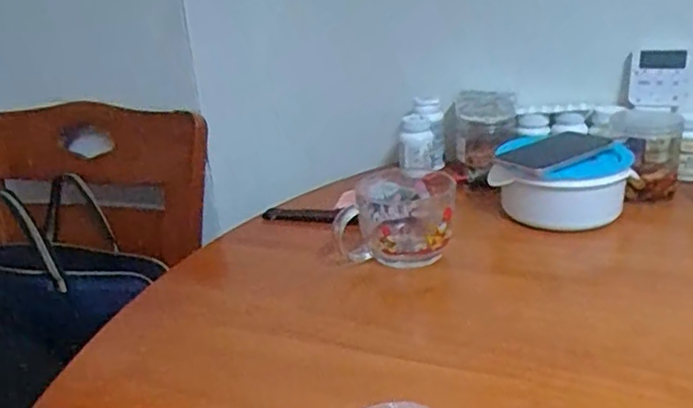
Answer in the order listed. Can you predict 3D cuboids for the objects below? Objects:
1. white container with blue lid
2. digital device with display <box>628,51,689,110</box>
[{"bbox_3d":[0.256,-0.025,0.778,0.157,0.086,0.156,-4,21,2],"label":"white container with blue lid"},{"bbox_3d":[0.421,-0.167,0.846,0.075,0.077,0.017,4,6,14],"label":"digital device with display"}]

